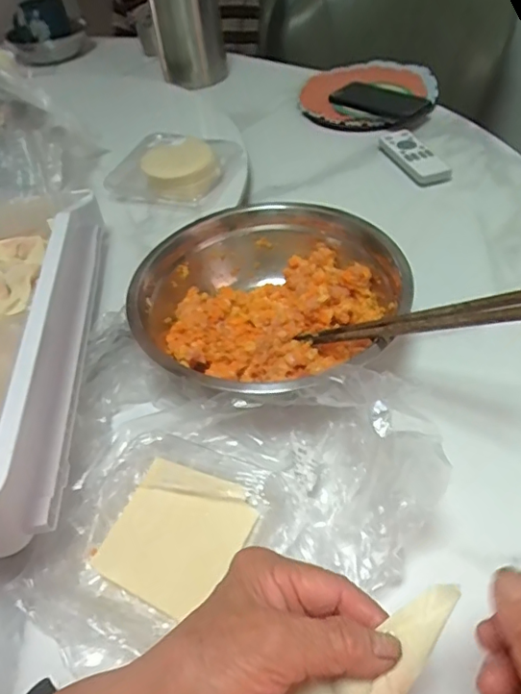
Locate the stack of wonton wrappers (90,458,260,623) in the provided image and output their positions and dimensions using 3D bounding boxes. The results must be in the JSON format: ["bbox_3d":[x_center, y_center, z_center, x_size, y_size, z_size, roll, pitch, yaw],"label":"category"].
[{"bbox_3d":[-0.057,0.129,0.373,0.088,0.010,0.090,20,53,23],"label":"stack of wonton wrappers"}]

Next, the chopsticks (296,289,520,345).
[{"bbox_3d":[0.104,-0.016,0.379,0.213,0.011,0.028,-9,32,53],"label":"chopsticks"}]

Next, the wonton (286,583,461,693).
[{"bbox_3d":[0.052,0.140,0.232,0.093,0.013,0.028,-42,53,0],"label":"wonton"}]

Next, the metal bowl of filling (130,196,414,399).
[{"bbox_3d":[0.003,-0.038,0.472,0.219,0.073,0.213,-3,47,3],"label":"metal bowl of filling"}]

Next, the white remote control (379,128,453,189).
[{"bbox_3d":[0.194,-0.243,0.682,0.048,0.016,0.110,-17,48,-9],"label":"white remote control"}]

